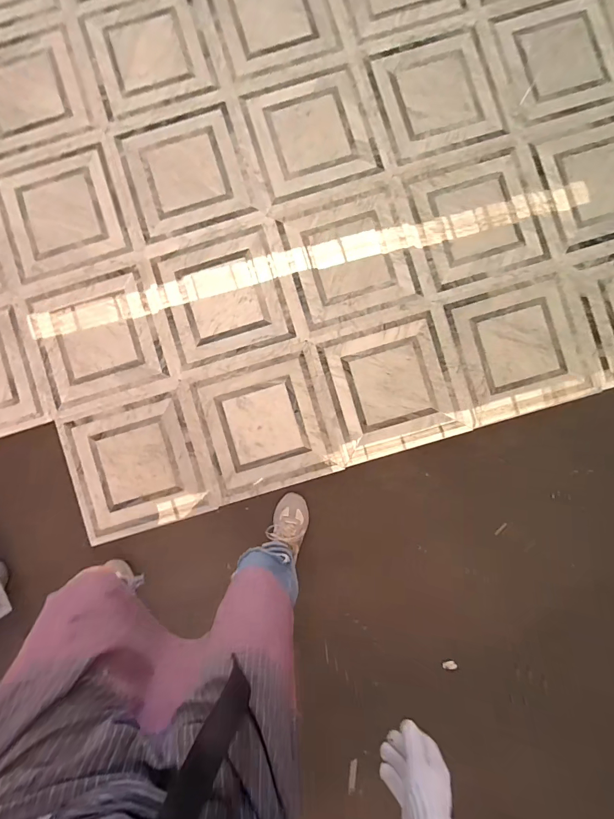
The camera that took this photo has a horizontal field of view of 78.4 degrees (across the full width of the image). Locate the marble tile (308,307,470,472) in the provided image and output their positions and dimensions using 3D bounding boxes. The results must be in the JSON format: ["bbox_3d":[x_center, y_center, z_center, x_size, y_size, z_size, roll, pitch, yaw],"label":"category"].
[{"bbox_3d":[0.246,-0.071,1.117,0.388,0.020,0.386,-17,90,0],"label":"marble tile"}]

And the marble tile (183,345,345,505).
[{"bbox_3d":[-0.130,0.042,1.126,0.390,0.014,0.396,-17,90,0],"label":"marble tile"}]

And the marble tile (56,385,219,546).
[{"bbox_3d":[-0.513,0.162,1.135,0.387,0.024,0.392,-17,90,0],"label":"marble tile"}]

